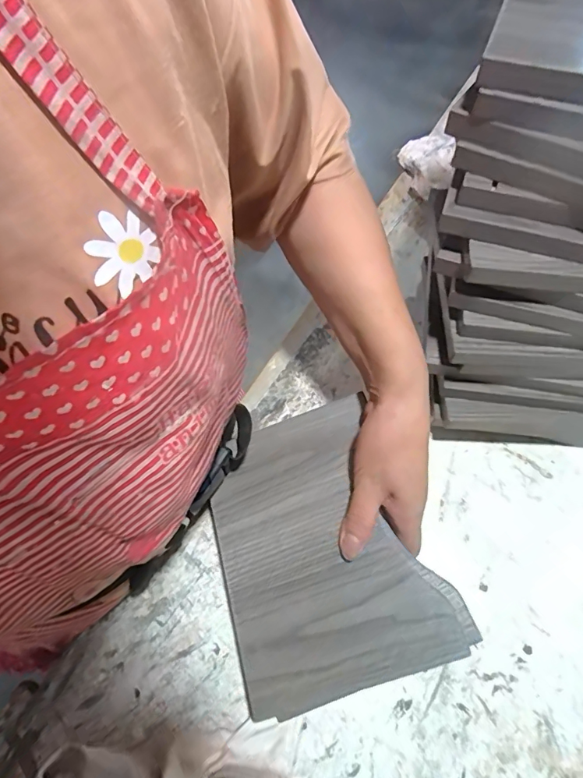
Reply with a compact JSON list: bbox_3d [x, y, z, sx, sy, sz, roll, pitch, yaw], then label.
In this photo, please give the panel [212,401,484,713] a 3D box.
[{"bbox_3d":[0.017,0.110,0.330,0.147,0.008,0.193,-22,61,3],"label":"panel"}]

